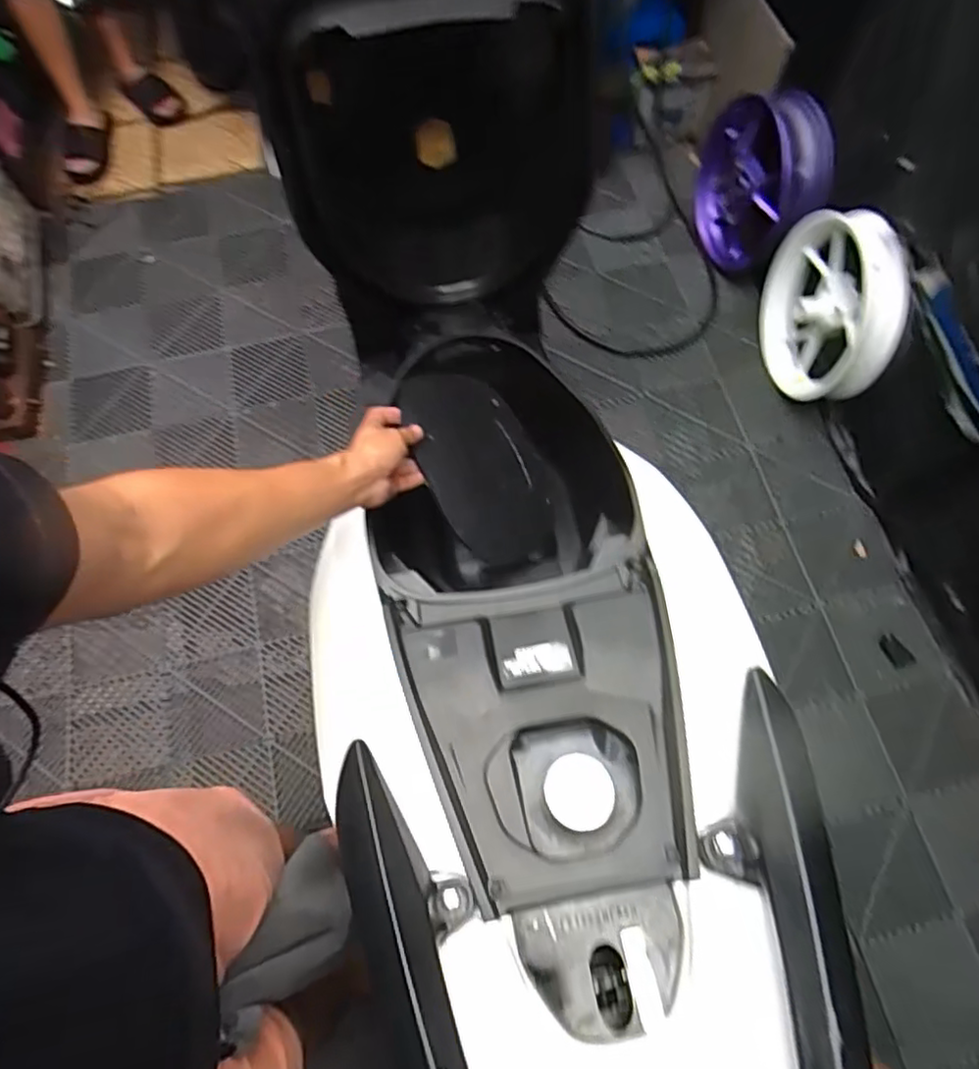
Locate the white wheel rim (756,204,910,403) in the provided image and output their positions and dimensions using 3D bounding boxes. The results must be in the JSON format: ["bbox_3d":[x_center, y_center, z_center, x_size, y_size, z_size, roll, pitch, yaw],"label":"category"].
[{"bbox_3d":[0.744,-0.510,1.389,0.105,0.346,0.398,-13,68,-3],"label":"white wheel rim"}]

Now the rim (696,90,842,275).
[{"bbox_3d":[0.646,-0.855,1.543,0.137,0.406,0.400,-9,68,-1],"label":"rim"}]

